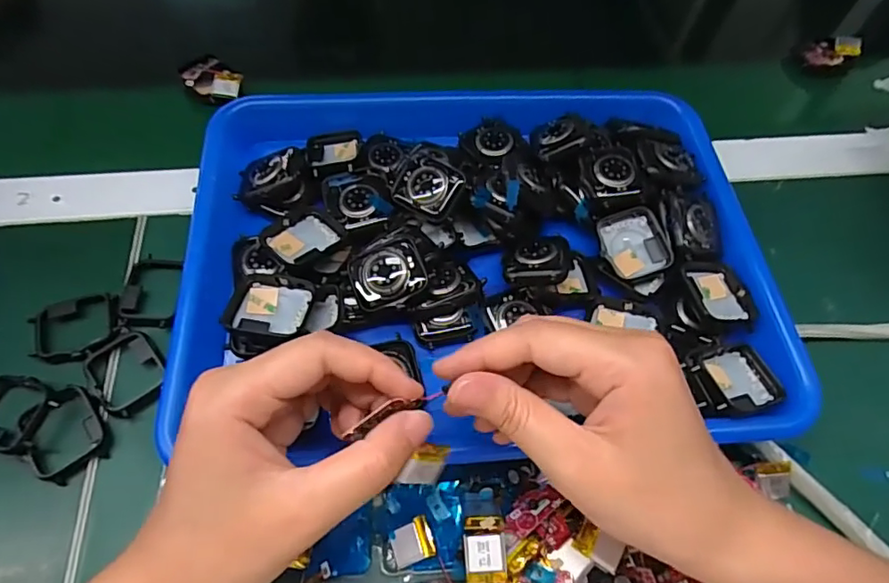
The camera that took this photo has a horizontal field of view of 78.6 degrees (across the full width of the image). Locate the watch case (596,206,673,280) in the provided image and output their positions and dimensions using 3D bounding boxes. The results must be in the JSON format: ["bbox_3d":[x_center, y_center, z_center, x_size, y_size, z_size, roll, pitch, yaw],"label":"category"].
[{"bbox_3d":[0.112,-0.029,0.323,0.037,0.015,0.038,-13,61,-10],"label":"watch case"}]

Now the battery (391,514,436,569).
[{"bbox_3d":[-0.015,0.120,0.261,0.020,0.006,0.018,-15,62,-11],"label":"battery"}]

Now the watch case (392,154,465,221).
[{"bbox_3d":[-0.010,-0.062,0.322,0.038,0.007,0.031,31,94,15],"label":"watch case"}]

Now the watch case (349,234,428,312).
[{"bbox_3d":[-0.031,-0.010,0.296,0.039,0.010,0.036,-20,77,-1],"label":"watch case"}]

